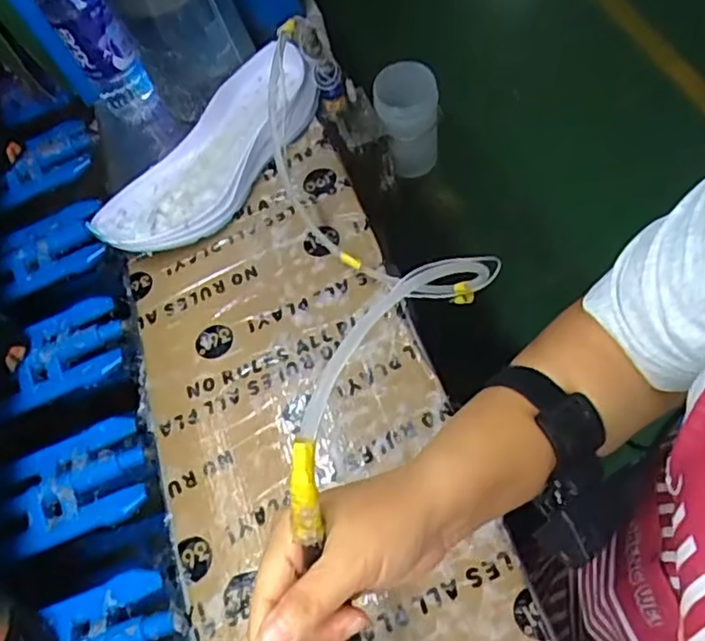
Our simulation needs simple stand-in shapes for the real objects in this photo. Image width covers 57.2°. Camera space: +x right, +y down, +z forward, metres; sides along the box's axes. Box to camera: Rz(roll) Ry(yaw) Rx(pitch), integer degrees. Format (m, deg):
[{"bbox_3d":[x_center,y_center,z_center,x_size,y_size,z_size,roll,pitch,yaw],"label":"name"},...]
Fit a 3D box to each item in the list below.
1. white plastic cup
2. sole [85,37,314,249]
[{"bbox_3d":[0.067,-0.248,0.810,0.077,0.135,0.075,-5,71,1],"label":"white plastic cup"},{"bbox_3d":[-0.135,-0.160,0.641,0.114,0.046,0.265,39,77,14],"label":"sole"}]

